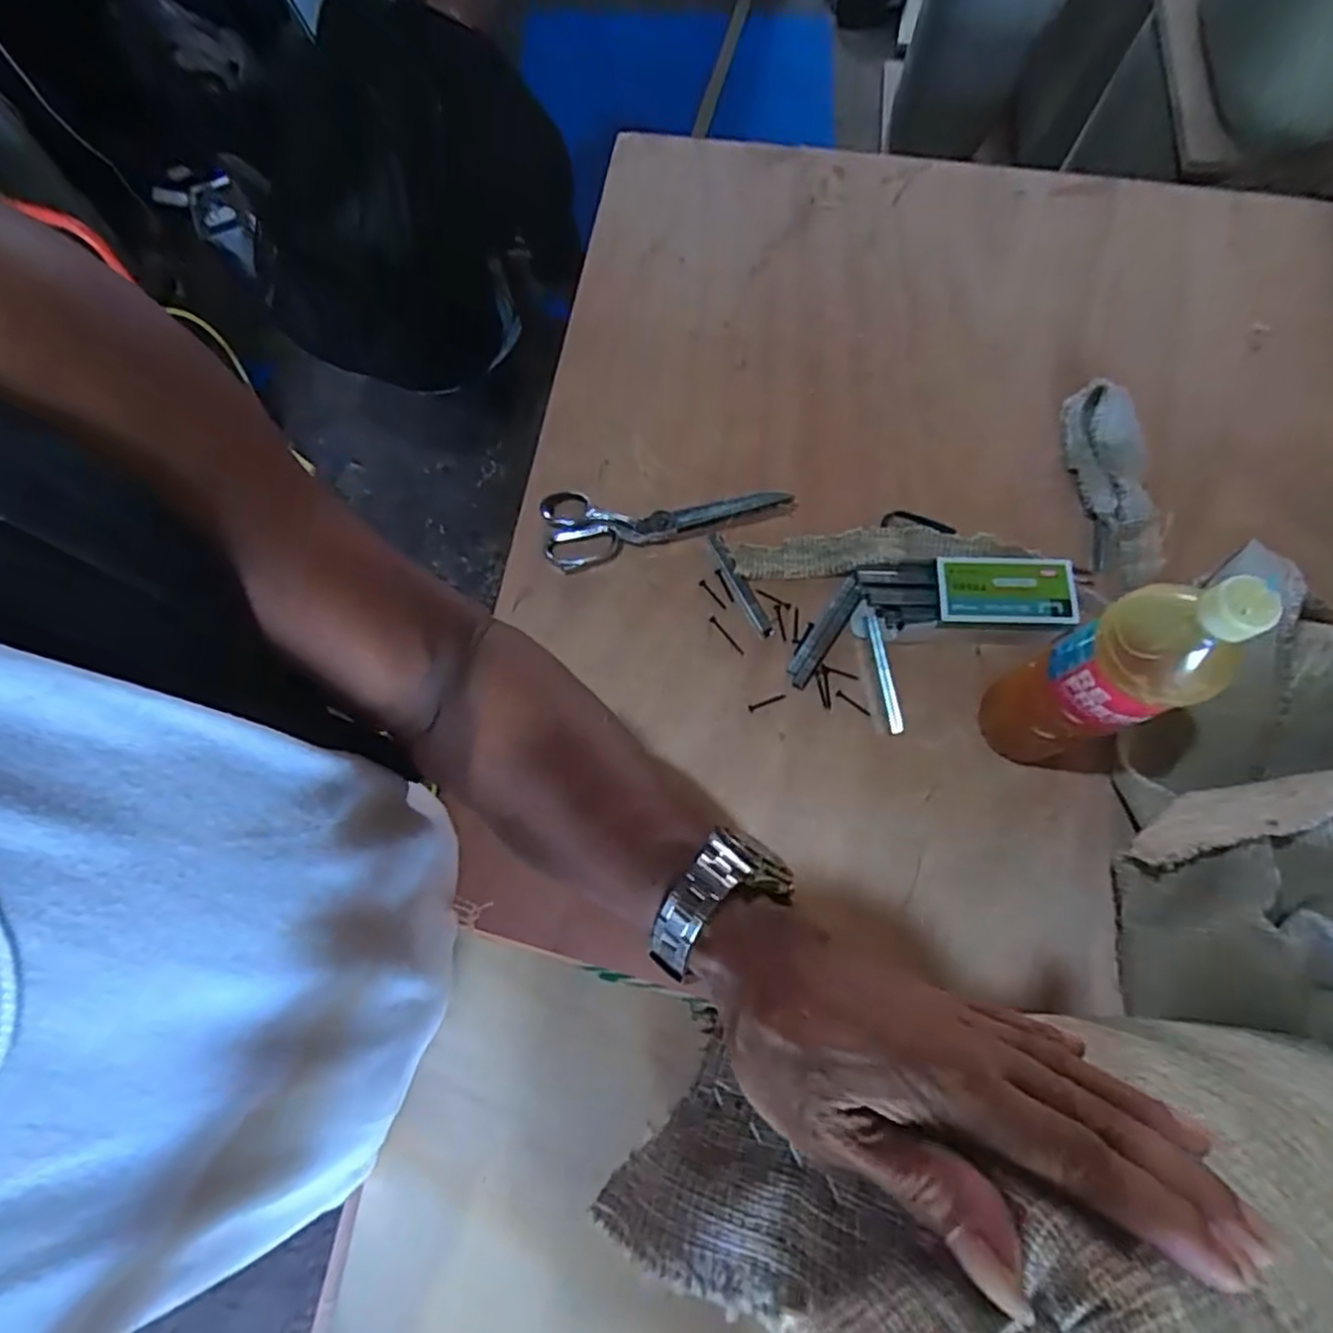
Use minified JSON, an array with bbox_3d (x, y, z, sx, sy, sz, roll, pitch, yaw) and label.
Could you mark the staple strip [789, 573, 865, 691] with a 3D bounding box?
[{"bbox_3d":[0.150,-0.033,0.664,0.024,0.011,0.119,32,75,11],"label":"staple strip"}]

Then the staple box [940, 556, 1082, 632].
[{"bbox_3d":[0.297,-0.065,0.619,0.116,0.015,0.065,2,72,1],"label":"staple box"}]

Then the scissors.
[{"bbox_3d":[-0.005,-0.157,0.701,0.237,0.021,0.083,-14,77,2],"label":"scissors"}]

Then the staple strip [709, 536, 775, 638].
[{"bbox_3d":[0.072,-0.077,0.681,0.011,0.009,0.114,-26,74,-7],"label":"staple strip"}]

